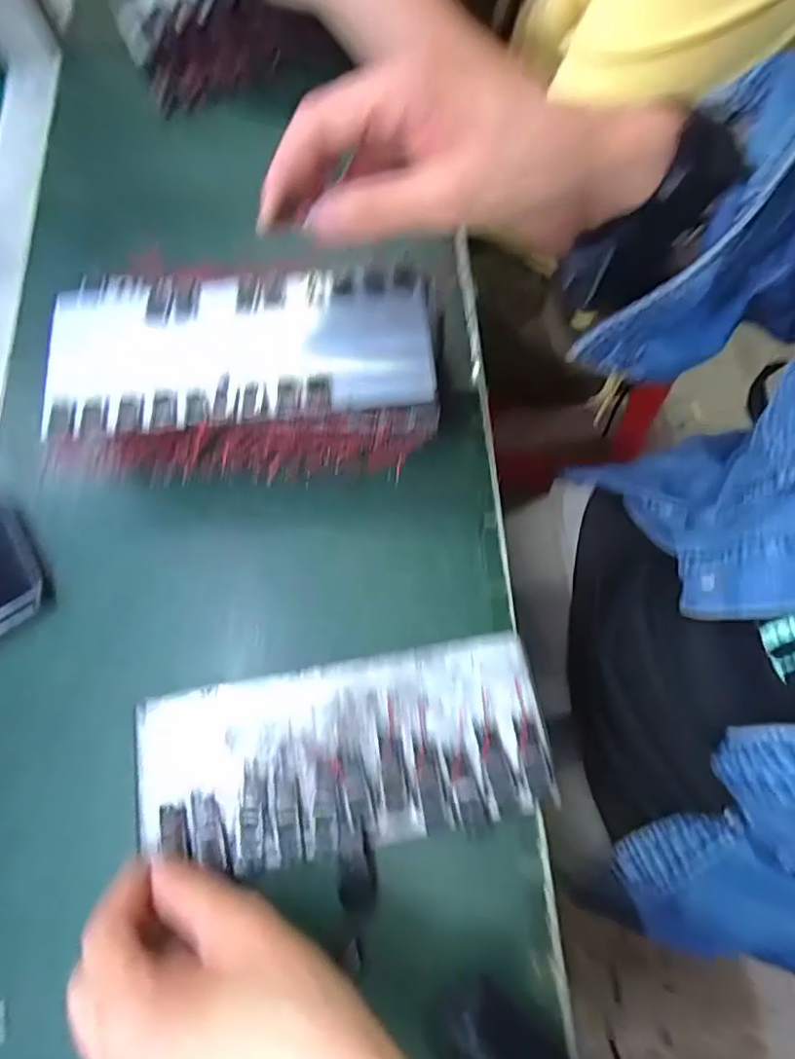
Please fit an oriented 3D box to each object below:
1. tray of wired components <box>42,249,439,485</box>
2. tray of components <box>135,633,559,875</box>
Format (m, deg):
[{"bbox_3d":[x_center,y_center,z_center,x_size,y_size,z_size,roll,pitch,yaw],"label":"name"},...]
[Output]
[{"bbox_3d":[-0.080,-0.084,0.329,0.204,0.056,0.118,-1,72,5],"label":"tray of wired components"},{"bbox_3d":[-0.028,0.110,0.292,0.198,0.009,0.085,-9,72,-1],"label":"tray of components"}]

